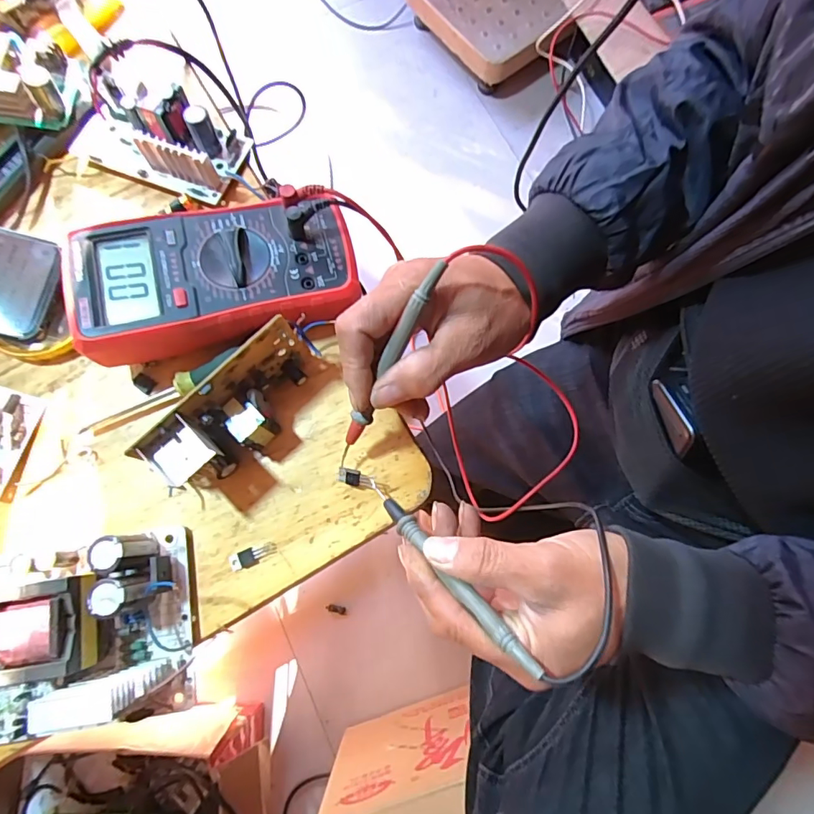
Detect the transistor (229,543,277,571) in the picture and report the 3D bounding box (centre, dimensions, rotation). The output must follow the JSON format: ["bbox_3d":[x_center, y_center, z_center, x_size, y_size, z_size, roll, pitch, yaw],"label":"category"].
[{"bbox_3d":[-0.100,0.097,0.318,0.030,0.004,0.012,-19,77,-3],"label":"transistor"}]

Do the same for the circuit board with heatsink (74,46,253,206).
[{"bbox_3d":[-0.193,-0.211,0.370,0.120,0.032,0.069,25,79,7],"label":"circuit board with heatsink"}]

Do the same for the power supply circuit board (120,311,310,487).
[{"bbox_3d":[-0.106,0.001,0.306,0.036,0.056,0.110,41,81,10],"label":"power supply circuit board"}]

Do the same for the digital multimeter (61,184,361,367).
[{"bbox_3d":[-0.125,-0.088,0.327,0.179,0.043,0.090,-15,77,-2],"label":"digital multimeter"}]

